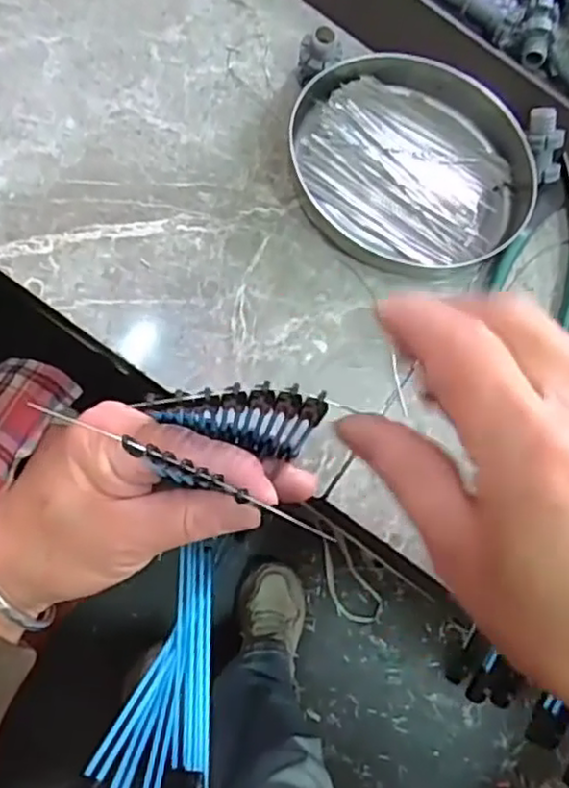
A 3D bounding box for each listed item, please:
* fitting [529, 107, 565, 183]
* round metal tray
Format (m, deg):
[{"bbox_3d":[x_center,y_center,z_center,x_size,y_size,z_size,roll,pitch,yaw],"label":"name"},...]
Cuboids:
[{"bbox_3d":[0.144,-0.137,0.377,0.020,0.015,0.039,-15,109,-5],"label":"fitting"},{"bbox_3d":[0.072,-0.129,0.380,0.129,0.020,0.116,-3,83,-5],"label":"round metal tray"}]

